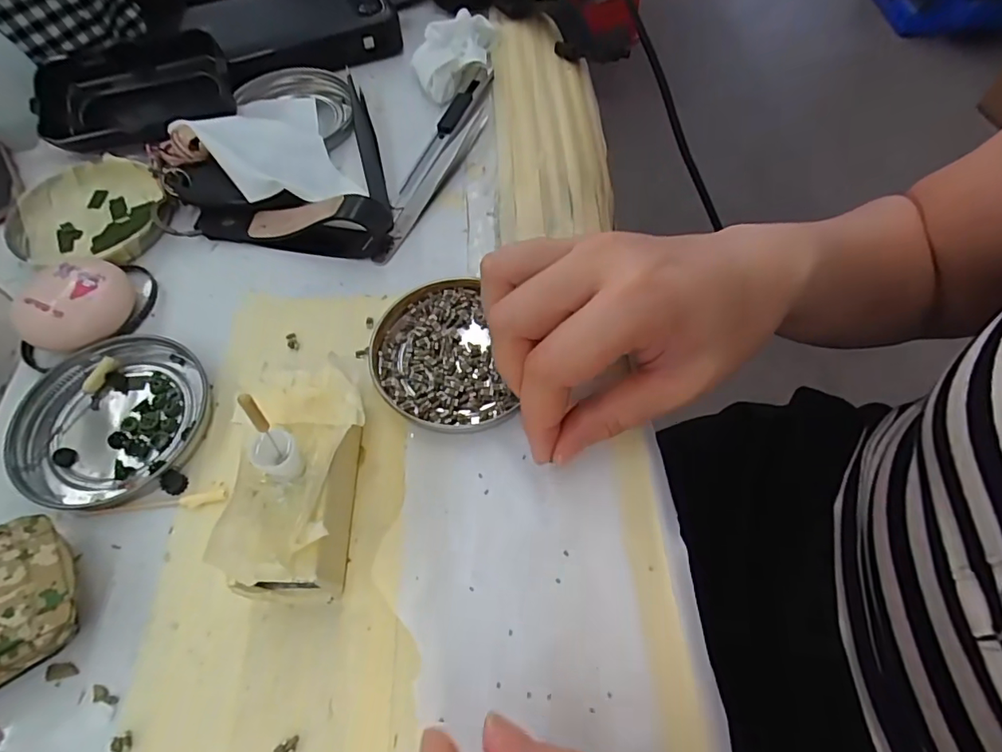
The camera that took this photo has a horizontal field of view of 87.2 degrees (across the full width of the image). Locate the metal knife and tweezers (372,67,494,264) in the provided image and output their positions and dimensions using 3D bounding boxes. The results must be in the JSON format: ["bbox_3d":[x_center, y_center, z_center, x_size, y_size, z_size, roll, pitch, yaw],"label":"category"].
[{"bbox_3d":[-0.036,-0.126,0.305,0.021,0.009,0.155,19,63,10],"label":"metal knife and tweezers"}]

